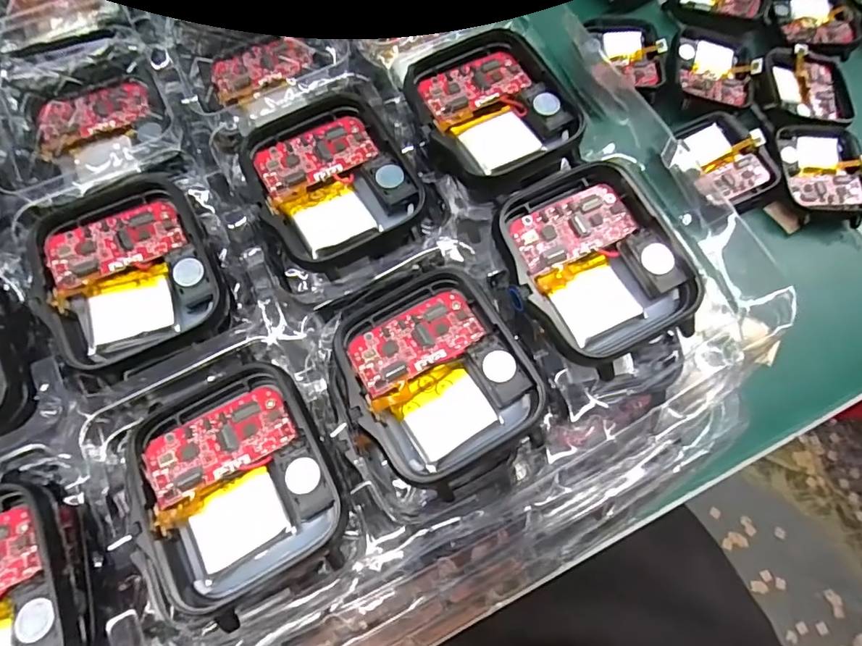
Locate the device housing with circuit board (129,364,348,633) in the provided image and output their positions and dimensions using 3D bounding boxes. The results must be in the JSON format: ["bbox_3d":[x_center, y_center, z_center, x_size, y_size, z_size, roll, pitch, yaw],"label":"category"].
[{"bbox_3d":[-0.041,0.033,0.108,0.039,0.005,0.045,-27,72,-12],"label":"device housing with circuit board"}]

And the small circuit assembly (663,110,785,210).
[{"bbox_3d":[0.122,-0.070,0.220,0.035,0.010,0.042,-16,70,-8],"label":"small circuit assembly"}]

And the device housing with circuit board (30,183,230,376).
[{"bbox_3d":[-0.072,-0.012,0.124,0.039,0.005,0.046,-22,71,-10],"label":"device housing with circuit board"}]

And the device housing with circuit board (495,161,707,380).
[{"bbox_3d":[0.039,-0.015,0.120,0.040,0.007,0.045,-25,72,-11],"label":"device housing with circuit board"}]

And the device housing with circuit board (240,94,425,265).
[{"bbox_3d":[-0.025,-0.038,0.133,0.038,0.006,0.043,-27,72,-12],"label":"device housing with circuit board"}]

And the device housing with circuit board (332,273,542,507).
[{"bbox_3d":[0.001,0.011,0.116,0.038,0.007,0.045,-24,72,-11],"label":"device housing with circuit board"}]

